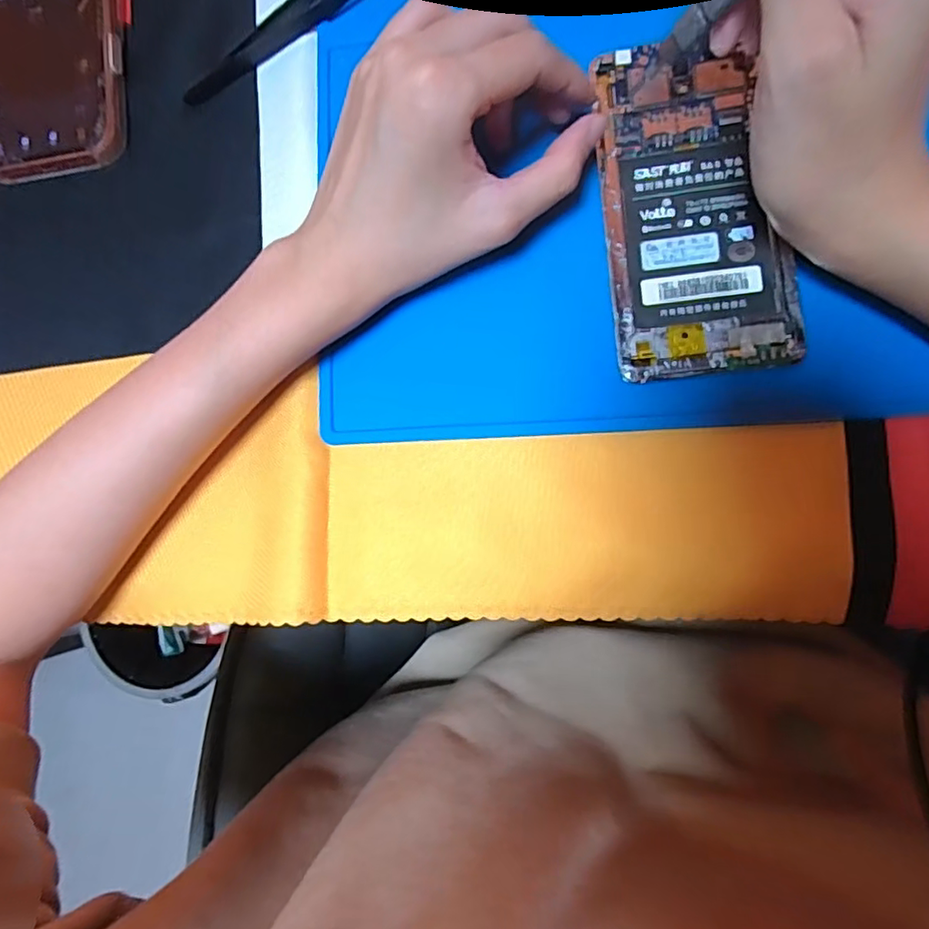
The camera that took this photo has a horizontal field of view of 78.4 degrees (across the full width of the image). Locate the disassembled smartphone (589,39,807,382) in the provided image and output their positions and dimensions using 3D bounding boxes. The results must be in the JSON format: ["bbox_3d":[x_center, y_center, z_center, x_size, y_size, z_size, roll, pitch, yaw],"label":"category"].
[{"bbox_3d":[0.090,-0.105,0.232,0.067,0.005,0.136,-9,86,9],"label":"disassembled smartphone"}]

